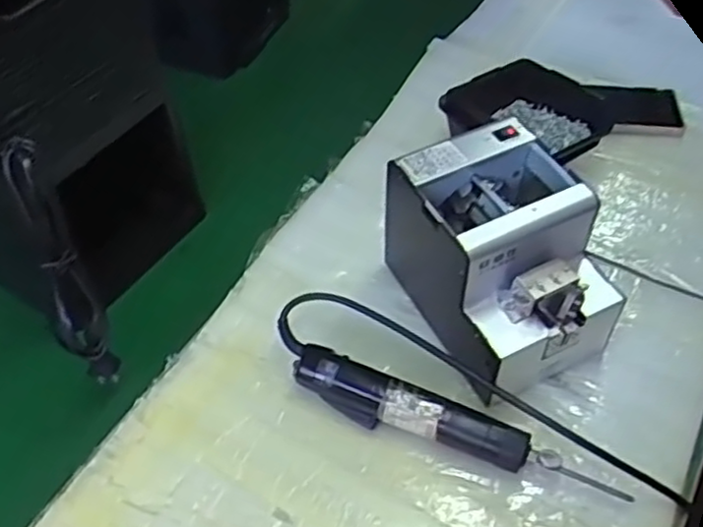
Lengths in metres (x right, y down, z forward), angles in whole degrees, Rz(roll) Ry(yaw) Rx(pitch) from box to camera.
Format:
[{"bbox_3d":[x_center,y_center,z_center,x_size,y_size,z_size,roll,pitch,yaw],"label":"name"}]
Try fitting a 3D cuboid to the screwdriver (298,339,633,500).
[{"bbox_3d":[0.077,0.130,0.582,0.265,0.045,0.037,17,51,16],"label":"screwdriver"}]

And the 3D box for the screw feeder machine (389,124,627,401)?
[{"bbox_3d":[0.127,-0.005,0.615,0.134,0.140,0.167,-19,51,-14],"label":"screw feeder machine"}]

